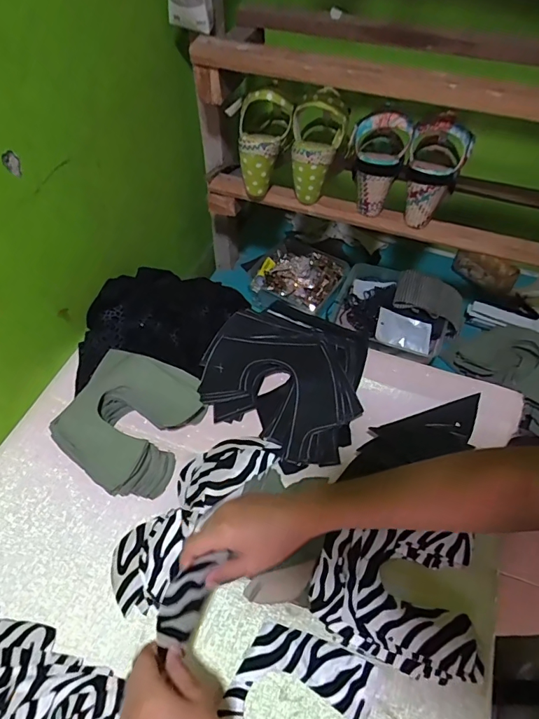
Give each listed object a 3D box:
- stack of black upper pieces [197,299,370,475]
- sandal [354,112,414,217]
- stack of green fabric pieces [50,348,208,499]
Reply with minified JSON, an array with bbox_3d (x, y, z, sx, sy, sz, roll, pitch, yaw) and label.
[{"bbox_3d":[0.025,0.019,0.616,0.219,0.039,0.215,25,56,16],"label":"stack of black upper pieces"},{"bbox_3d":[0.153,-0.279,0.634,0.080,0.129,0.066,12,53,7],"label":"sandal"},{"bbox_3d":[-0.178,0.076,0.558,0.149,0.053,0.161,17,54,11],"label":"stack of green fabric pieces"}]

